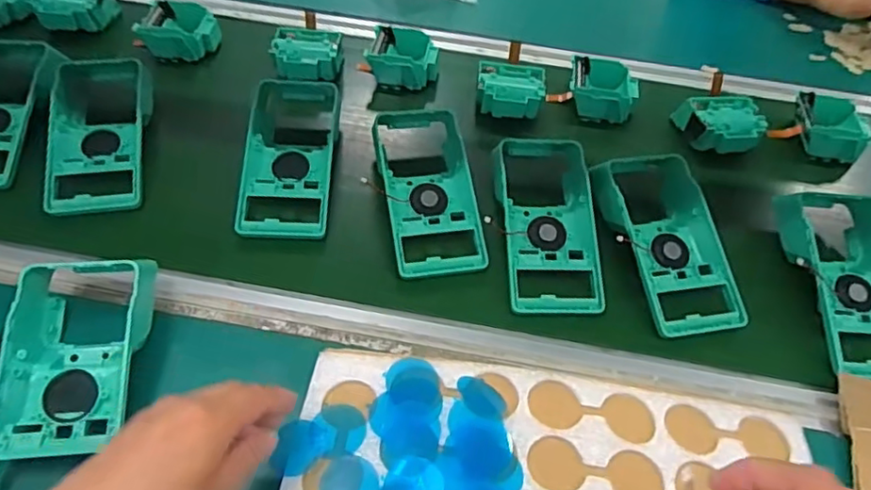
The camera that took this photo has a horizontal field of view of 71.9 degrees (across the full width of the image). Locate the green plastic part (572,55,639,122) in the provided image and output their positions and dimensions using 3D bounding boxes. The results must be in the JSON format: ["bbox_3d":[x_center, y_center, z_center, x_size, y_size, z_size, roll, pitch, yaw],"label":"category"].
[{"bbox_3d":[0.191,-0.177,0.687,0.075,0.035,0.072,16,50,9],"label":"green plastic part"}]

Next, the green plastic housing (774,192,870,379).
[{"bbox_3d":[0.360,0.028,0.526,0.100,0.051,0.182,5,50,-1],"label":"green plastic housing"}]

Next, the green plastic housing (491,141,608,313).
[{"bbox_3d":[0.098,-0.025,0.548,0.091,0.053,0.188,1,50,-4],"label":"green plastic housing"}]

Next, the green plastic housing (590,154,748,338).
[{"bbox_3d":[0.205,-0.008,0.536,0.096,0.045,0.181,-8,51,-12],"label":"green plastic housing"}]

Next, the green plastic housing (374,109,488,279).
[{"bbox_3d":[-0.005,-0.054,0.566,0.100,0.060,0.209,-4,50,-8],"label":"green plastic housing"}]

